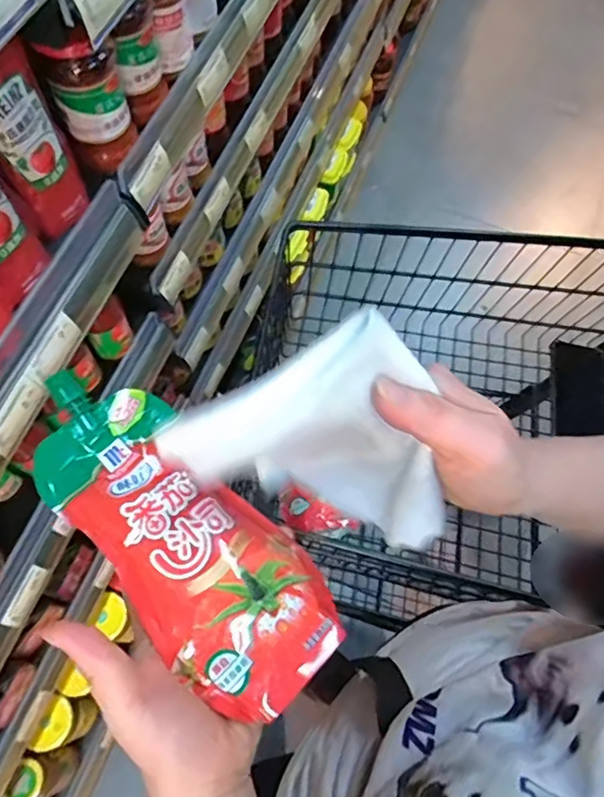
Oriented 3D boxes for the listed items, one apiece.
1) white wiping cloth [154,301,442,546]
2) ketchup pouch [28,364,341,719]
[{"bbox_3d":[0.011,0.021,0.290,0.133,0.128,0.071,11,67,2],"label":"white wiping cloth"},{"bbox_3d":[-0.069,0.075,0.320,0.086,0.031,0.206,-41,81,-18],"label":"ketchup pouch"}]

